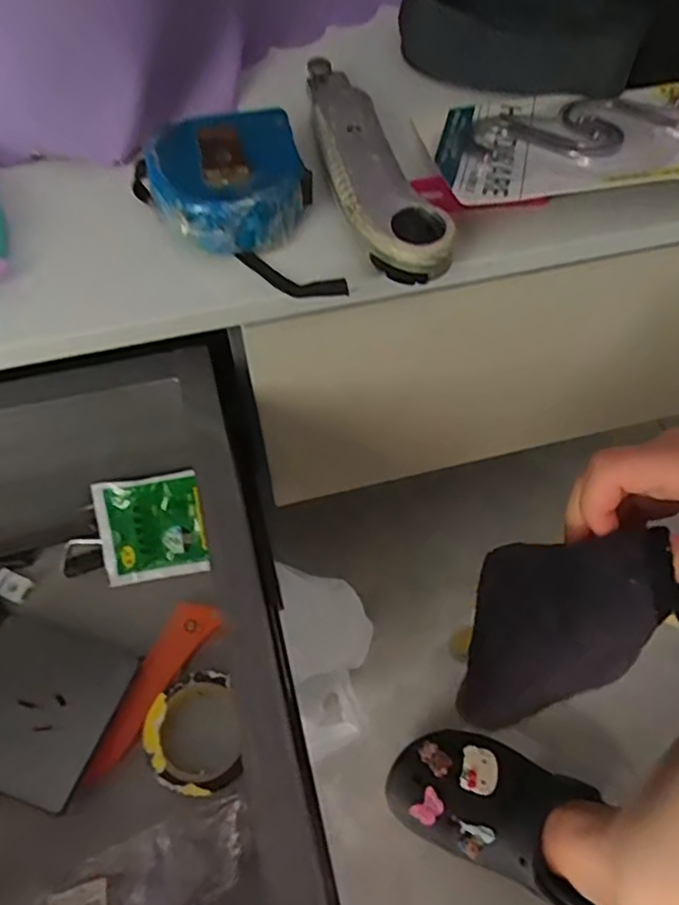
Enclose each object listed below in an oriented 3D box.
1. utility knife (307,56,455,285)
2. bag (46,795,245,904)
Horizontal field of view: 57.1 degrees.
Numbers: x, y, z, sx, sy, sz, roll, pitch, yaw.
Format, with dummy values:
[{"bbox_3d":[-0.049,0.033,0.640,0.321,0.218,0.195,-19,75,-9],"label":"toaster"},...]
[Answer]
[{"bbox_3d":[0.010,-0.137,0.292,0.038,0.015,0.145,-18,64,-11],"label":"utility knife"},{"bbox_3d":[-0.100,0.230,0.336,0.107,0.013,0.046,-22,65,-12],"label":"bag"}]

